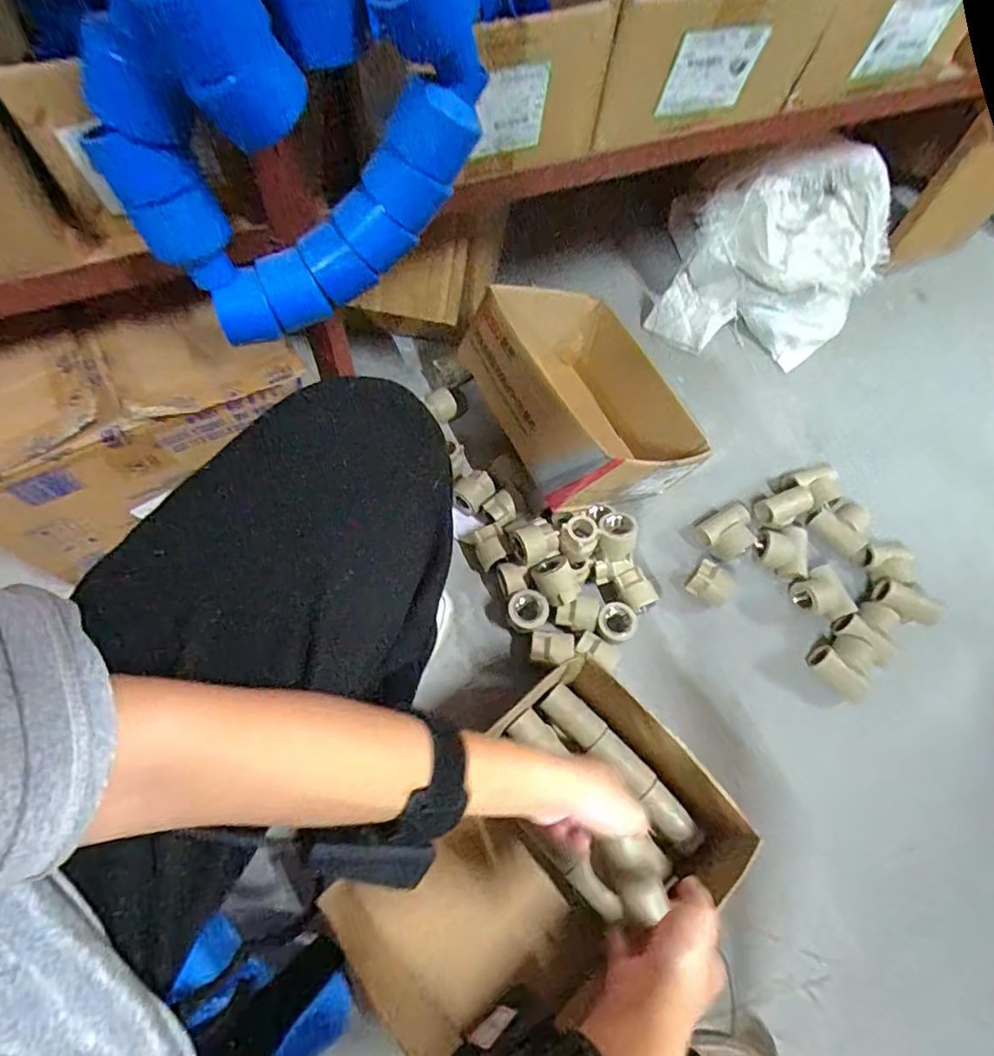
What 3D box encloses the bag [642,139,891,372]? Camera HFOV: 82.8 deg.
[{"bbox_3d":[0.395,-0.382,0.813,0.287,0.224,0.156,14,64,2],"label":"bag"}]

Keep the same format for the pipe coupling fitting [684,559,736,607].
[{"bbox_3d":[0.266,0.070,0.699,0.052,0.040,0.050,37,69,17],"label":"pipe coupling fitting"}]

